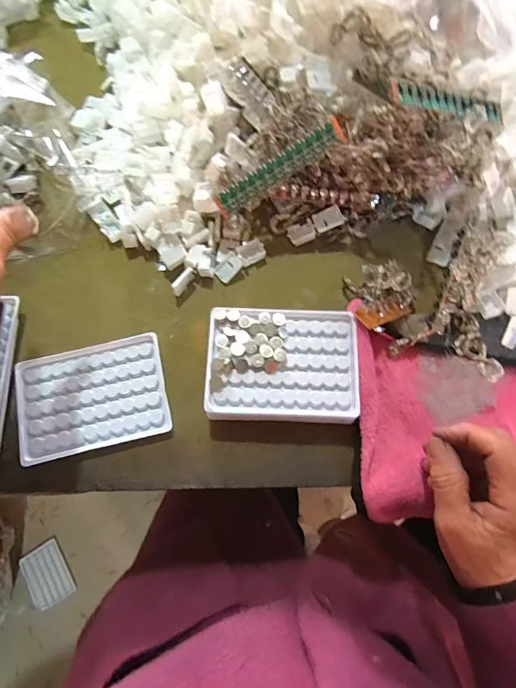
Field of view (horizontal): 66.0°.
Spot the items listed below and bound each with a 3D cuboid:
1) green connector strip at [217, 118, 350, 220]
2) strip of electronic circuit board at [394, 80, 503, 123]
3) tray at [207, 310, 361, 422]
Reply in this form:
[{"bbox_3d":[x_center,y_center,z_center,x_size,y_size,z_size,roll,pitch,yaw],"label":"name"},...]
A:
[{"bbox_3d":[0.018,-0.158,0.359,0.125,0.006,0.020,-29,97,12],"label":"green connector strip"},{"bbox_3d":[0.167,-0.209,0.341,0.127,0.010,0.020,-4,79,-21],"label":"strip of electronic circuit board"},{"bbox_3d":[0.022,0.018,0.351,0.128,0.020,0.098,1,79,0],"label":"tray"}]

